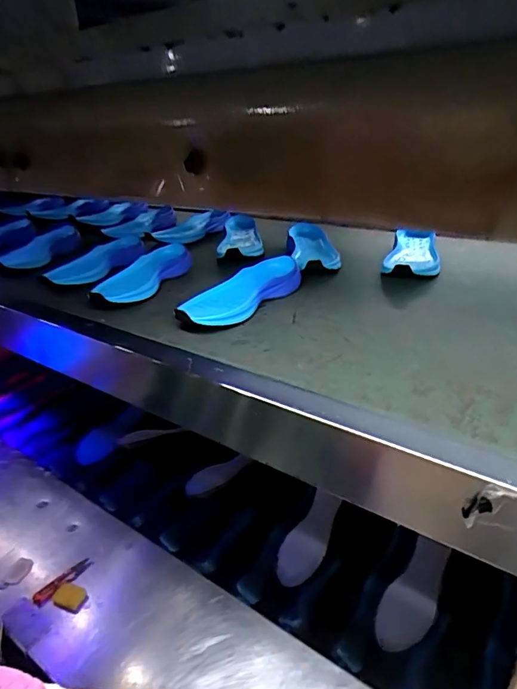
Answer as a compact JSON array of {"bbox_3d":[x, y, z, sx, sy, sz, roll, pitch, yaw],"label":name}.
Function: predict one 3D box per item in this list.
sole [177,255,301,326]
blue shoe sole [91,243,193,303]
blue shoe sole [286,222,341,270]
[{"bbox_3d":[-0.029,-0.086,0.731,0.097,0.037,0.248,17,34,33],"label":"sole"},{"bbox_3d":[-0.214,-0.136,0.843,0.101,0.030,0.243,9,30,21],"label":"blue shoe sole"},{"bbox_3d":[0.110,-0.196,0.911,0.091,0.046,0.215,-3,28,1],"label":"blue shoe sole"}]

